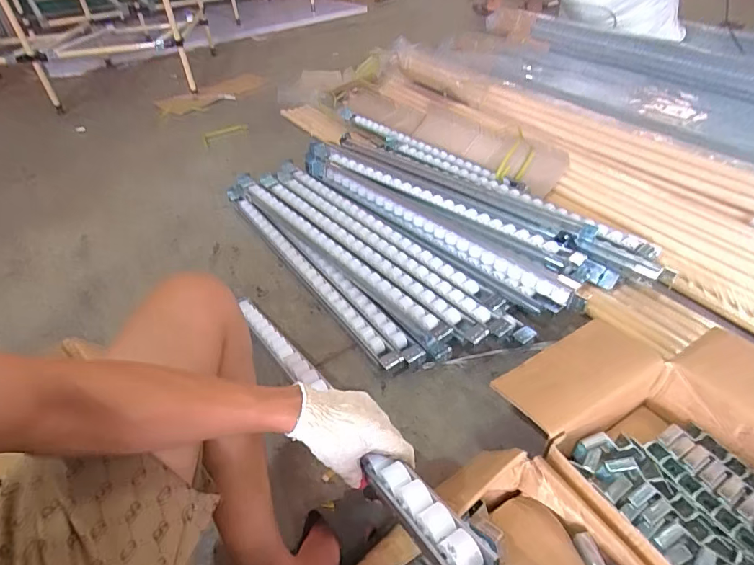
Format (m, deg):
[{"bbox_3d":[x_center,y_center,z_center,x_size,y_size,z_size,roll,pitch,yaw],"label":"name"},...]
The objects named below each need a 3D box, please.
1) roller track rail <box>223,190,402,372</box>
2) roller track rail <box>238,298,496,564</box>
[{"bbox_3d":[-0.226,-0.061,1.179,0.049,0.058,0.928,-27,46,-24],"label":"roller track rail"},{"bbox_3d":[-0.088,0.162,0.669,0.053,0.039,0.815,-25,27,-22],"label":"roller track rail"}]

